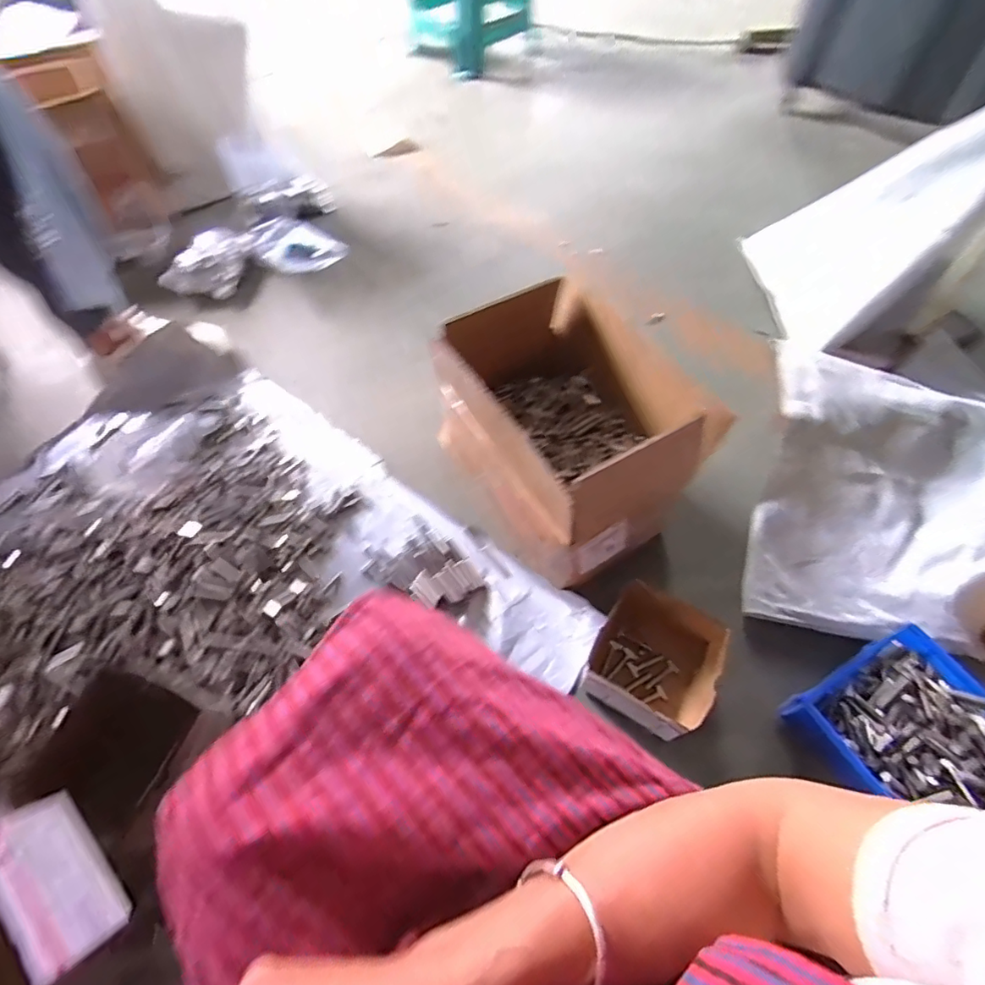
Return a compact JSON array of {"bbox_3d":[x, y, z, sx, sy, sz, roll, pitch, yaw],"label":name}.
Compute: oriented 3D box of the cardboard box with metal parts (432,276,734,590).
[{"bbox_3d":[0.101,-0.101,0.755,0.259,0.228,0.350,-31,59,-16],"label":"cardboard box with metal parts"}]

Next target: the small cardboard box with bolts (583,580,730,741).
[{"bbox_3d":[0.216,0.218,0.695,0.147,0.079,0.157,25,61,20],"label":"small cardboard box with bolts"}]

